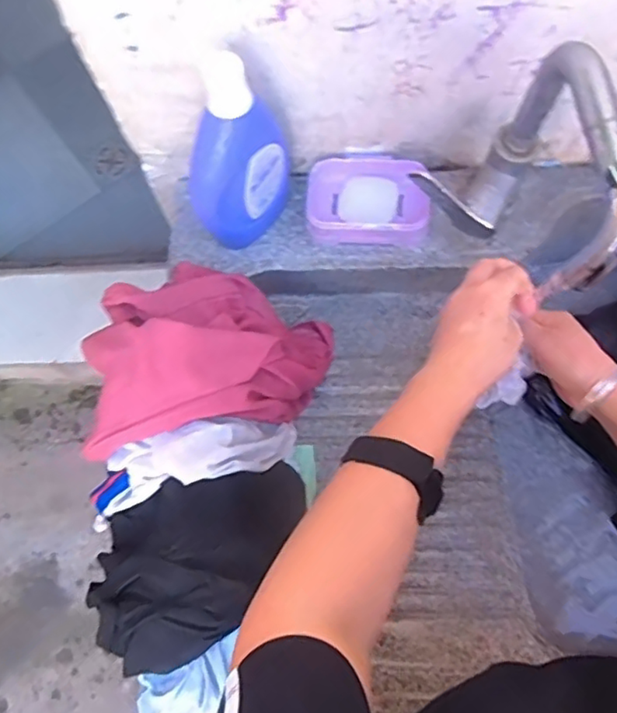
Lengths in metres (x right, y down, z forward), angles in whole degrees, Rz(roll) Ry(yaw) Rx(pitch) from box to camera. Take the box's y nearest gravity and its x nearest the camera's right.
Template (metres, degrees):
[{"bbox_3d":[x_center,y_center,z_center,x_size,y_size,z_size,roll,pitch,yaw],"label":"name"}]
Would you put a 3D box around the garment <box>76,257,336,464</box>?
[{"bbox_3d":[-0.093,-0.005,0.589,0.234,0.162,0.155,-17,73,-2],"label":"garment"}]

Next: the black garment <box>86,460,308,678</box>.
[{"bbox_3d":[-0.087,0.169,0.516,0.196,0.104,0.124,-30,74,-6],"label":"black garment"}]

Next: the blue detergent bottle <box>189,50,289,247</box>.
[{"bbox_3d":[-0.063,-0.175,0.560,0.056,0.193,0.106,22,75,9],"label":"blue detergent bottle"}]

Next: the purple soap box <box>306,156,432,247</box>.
[{"bbox_3d":[0.062,-0.163,0.638,0.126,0.035,0.090,4,73,4],"label":"purple soap box"}]

